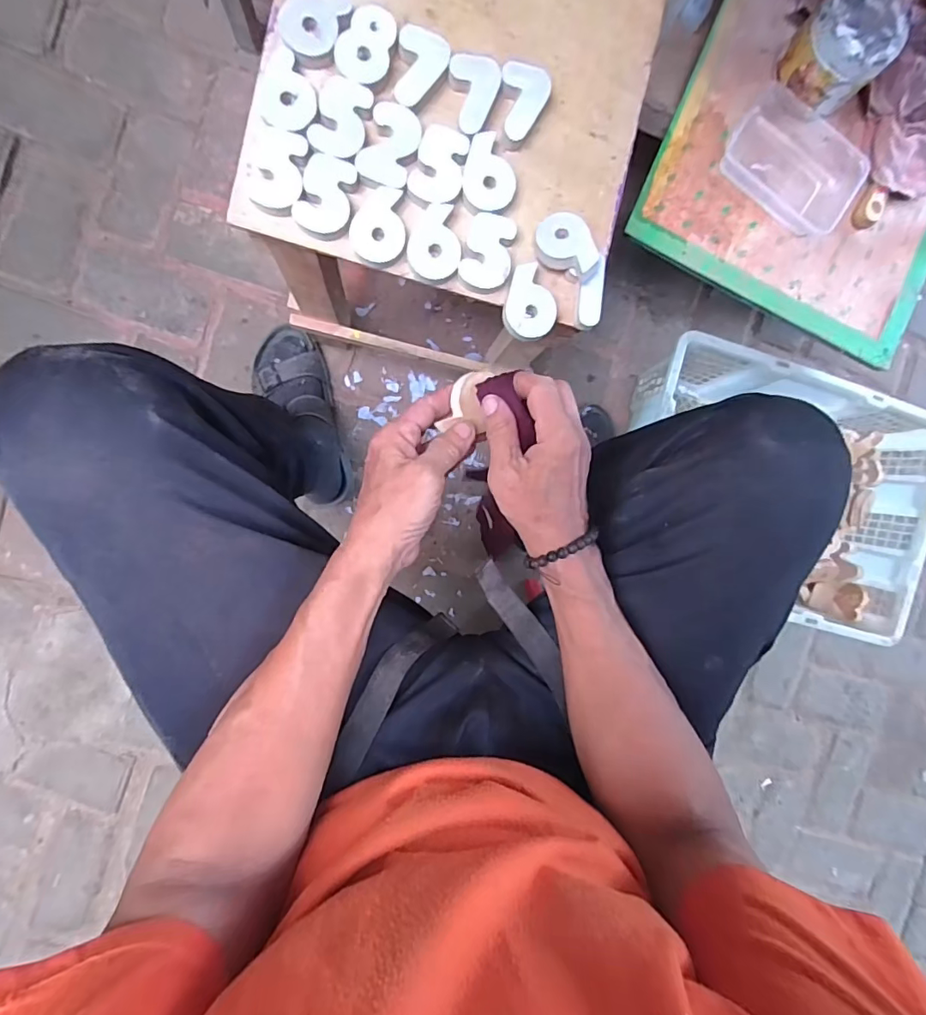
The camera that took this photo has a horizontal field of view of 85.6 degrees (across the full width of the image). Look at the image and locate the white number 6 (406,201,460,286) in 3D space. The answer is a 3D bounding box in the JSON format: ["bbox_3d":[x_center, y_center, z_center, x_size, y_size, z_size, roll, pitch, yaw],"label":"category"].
[{"bbox_3d":[-0.024,-0.229,0.432,0.044,0.007,0.063,4,93,-8],"label":"white number 6"}]

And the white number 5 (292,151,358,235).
[{"bbox_3d":[-0.113,-0.259,0.413,0.042,0.004,0.062,17,91,-9],"label":"white number 5"}]

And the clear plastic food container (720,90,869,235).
[{"bbox_3d":[0.414,-0.426,0.618,0.169,0.032,0.116,38,88,-9],"label":"clear plastic food container"}]

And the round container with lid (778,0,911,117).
[{"bbox_3d":[0.446,-0.542,0.596,0.104,0.088,0.108,-1,94,-8],"label":"round container with lid"}]

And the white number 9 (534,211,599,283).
[{"bbox_3d":[0.093,-0.229,0.438,0.060,0.016,0.042,43,101,15],"label":"white number 9"}]

